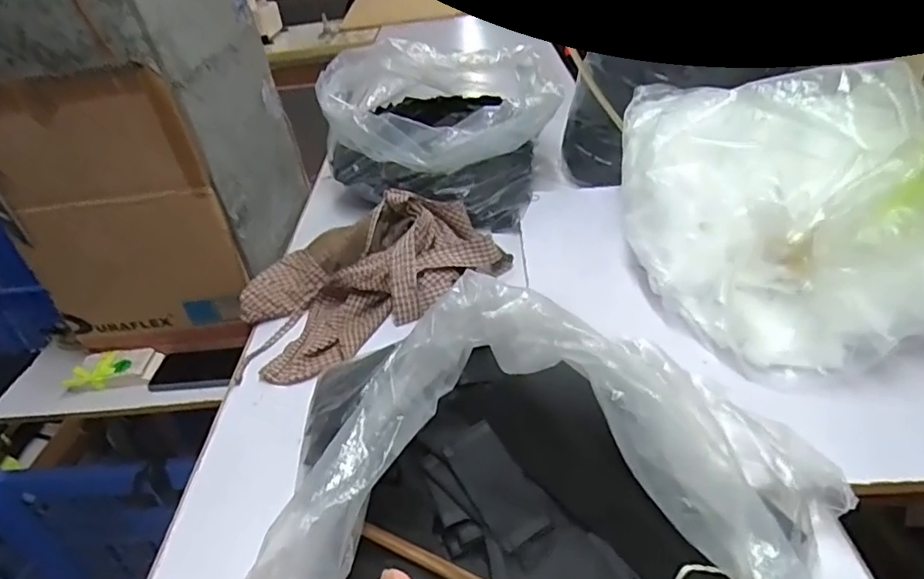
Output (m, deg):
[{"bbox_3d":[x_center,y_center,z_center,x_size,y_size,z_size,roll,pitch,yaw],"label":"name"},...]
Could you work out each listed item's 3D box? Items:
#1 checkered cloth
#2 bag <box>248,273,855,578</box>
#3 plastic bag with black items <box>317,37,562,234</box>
[{"bbox_3d":[-0.134,-0.038,0.837,0.378,0.108,0.219,-23,38,-20],"label":"checkered cloth"},{"bbox_3d":[0.081,0.165,0.449,0.356,0.191,0.286,13,40,26],"label":"bag"},{"bbox_3d":[-0.034,-0.302,1.077,0.396,0.216,0.330,6,37,19],"label":"plastic bag with black items"}]

